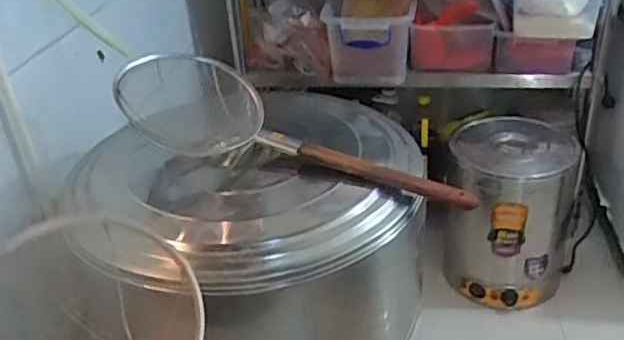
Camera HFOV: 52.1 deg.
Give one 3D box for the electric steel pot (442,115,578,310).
[{"bbox_3d":[0.562,0.134,1.836,0.326,0.454,0.358,-3,31,2],"label":"electric steel pot"}]

